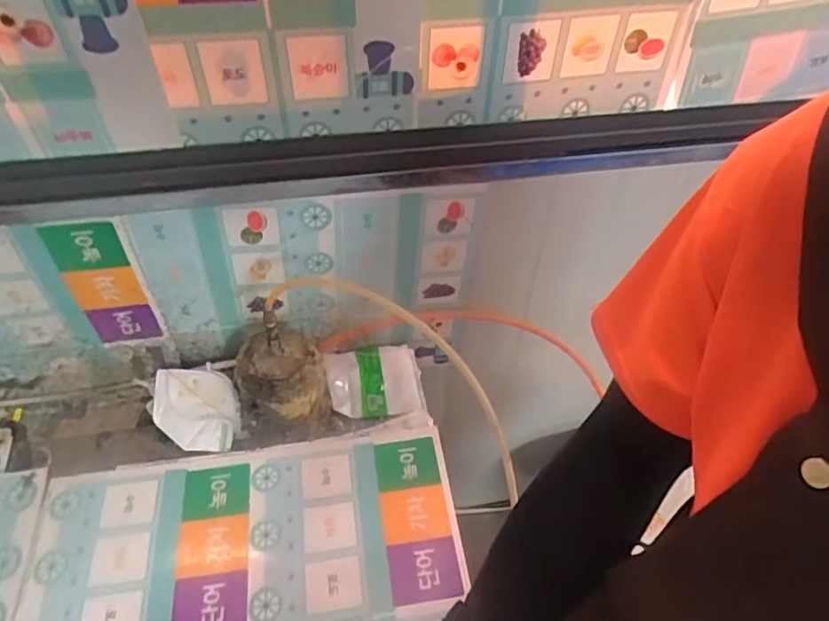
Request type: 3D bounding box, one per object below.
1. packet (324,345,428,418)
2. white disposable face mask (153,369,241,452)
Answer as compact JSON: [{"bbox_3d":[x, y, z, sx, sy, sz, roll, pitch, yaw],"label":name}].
[{"bbox_3d":[-0.063,0.110,0.906,0.148,0.032,0.129,-4,50,-5],"label":"packet"},{"bbox_3d":[-0.312,0.138,0.830,0.119,0.056,0.115,2,49,0],"label":"white disposable face mask"}]

